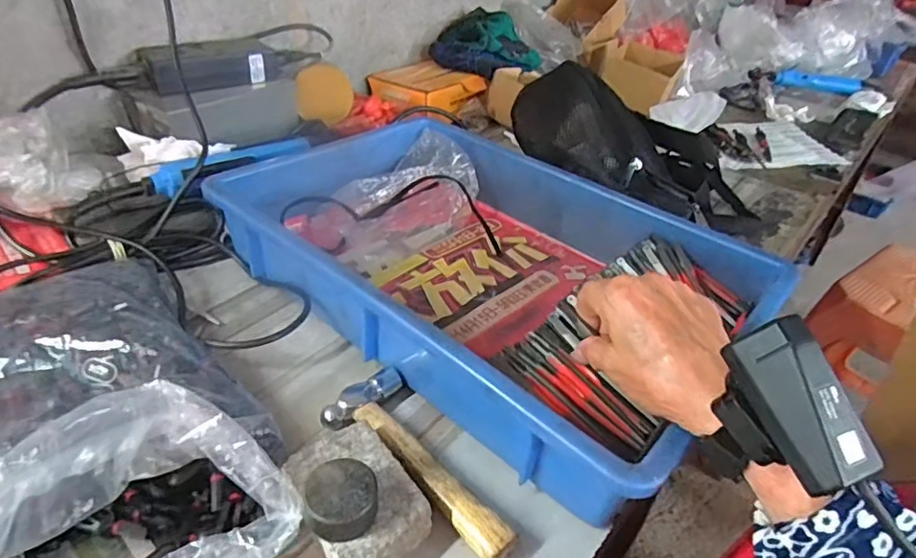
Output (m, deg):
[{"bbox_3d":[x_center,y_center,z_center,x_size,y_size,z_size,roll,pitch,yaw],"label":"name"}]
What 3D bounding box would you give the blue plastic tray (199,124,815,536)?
[{"bbox_3d":[0.022,-0.023,0.490,0.437,0.074,0.285,30,42,31],"label":"blue plastic tray"}]

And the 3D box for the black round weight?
[{"bbox_3d":[-0.062,0.119,0.300,0.037,0.023,0.035,3,35,-2],"label":"black round weight"}]

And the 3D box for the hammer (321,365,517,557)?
[{"bbox_3d":[-0.020,0.110,0.365,0.157,0.019,0.061,29,42,30],"label":"hammer"}]

